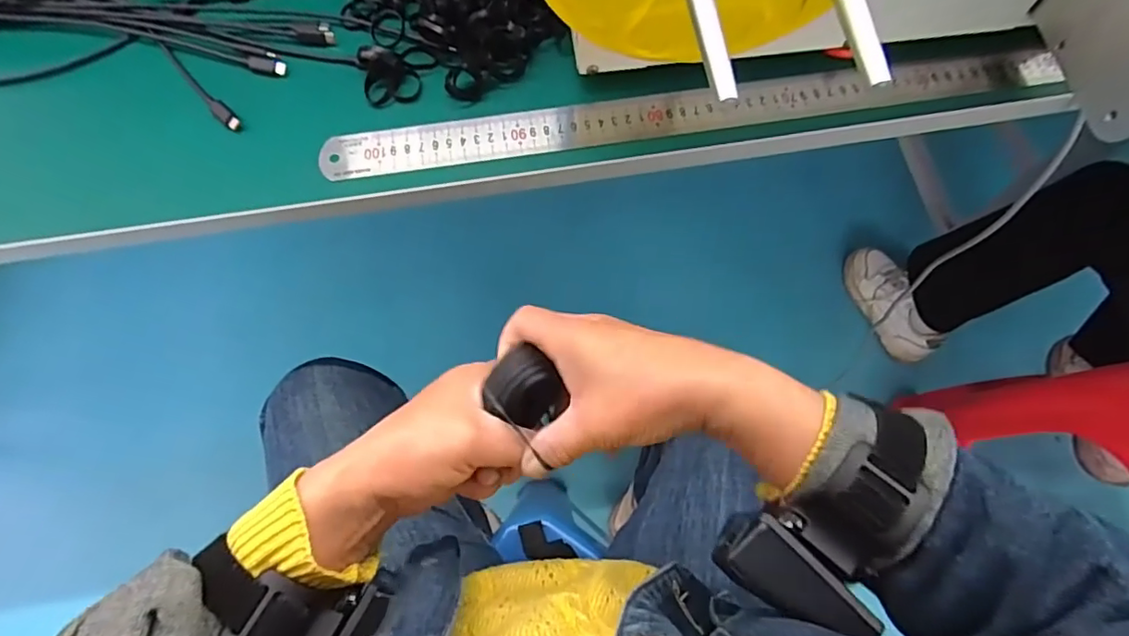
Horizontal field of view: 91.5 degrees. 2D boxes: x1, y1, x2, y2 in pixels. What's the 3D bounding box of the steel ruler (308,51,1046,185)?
[{"bbox_3d":[0.093,-0.148,0.397,0.519,0.007,0.038,-9,70,-3],"label":"steel ruler"}]

